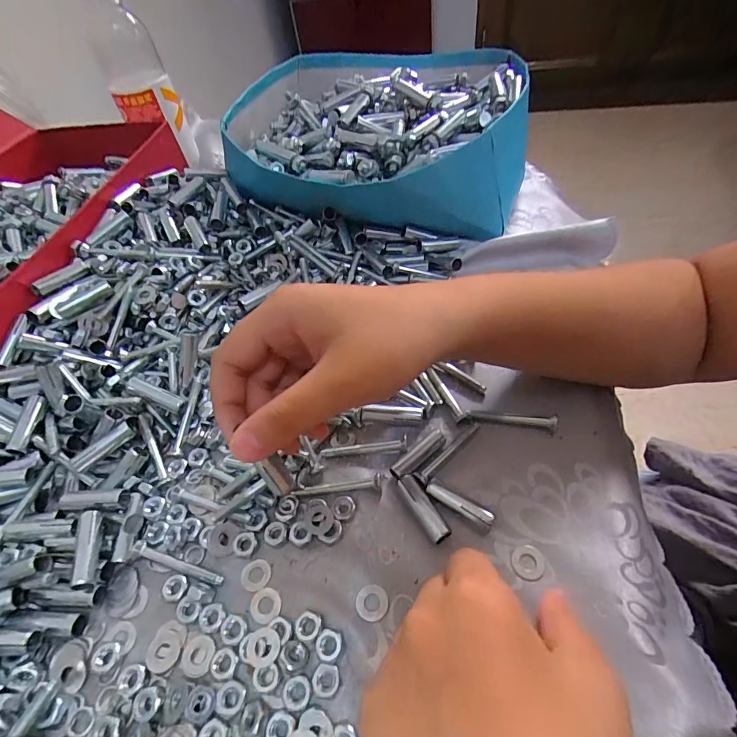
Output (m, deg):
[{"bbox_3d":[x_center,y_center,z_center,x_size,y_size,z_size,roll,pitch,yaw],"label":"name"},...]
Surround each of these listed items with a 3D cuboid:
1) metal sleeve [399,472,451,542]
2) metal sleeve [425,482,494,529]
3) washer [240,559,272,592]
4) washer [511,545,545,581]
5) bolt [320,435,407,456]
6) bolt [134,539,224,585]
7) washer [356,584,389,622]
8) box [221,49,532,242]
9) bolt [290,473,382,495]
[{"bbox_3d":[0.030,0.078,0.239,0.011,0.010,0.040,-27,53,-13],"label":"metal sleeve"},{"bbox_3d":[0.051,0.076,0.237,0.039,0.010,0.010,26,60,26],"label":"metal sleeve"},{"bbox_3d":[-0.062,0.112,0.230,0.017,0.004,0.016,-4,51,5],"label":"washer"},{"bbox_3d":[0.083,0.100,0.220,0.016,0.004,0.017,6,53,13],"label":"washer"},{"bbox_3d":[-0.003,0.050,0.266,0.054,0.009,0.007,-8,51,2],"label":"bolt"},{"bbox_3d":[-0.106,0.108,0.235,0.057,0.004,0.007,12,54,17],"label":"bolt"},{"bbox_3d":[0.002,0.119,0.216,0.016,0.004,0.016,-4,51,5],"label":"washer"},{"bbox_3d":[0.006,-0.248,0.427,0.261,0.076,0.278,6,53,13],"label":"box"},{"bbox_3d":[-0.019,0.070,0.253,0.053,0.008,0.010,-8,51,2],"label":"bolt"}]

